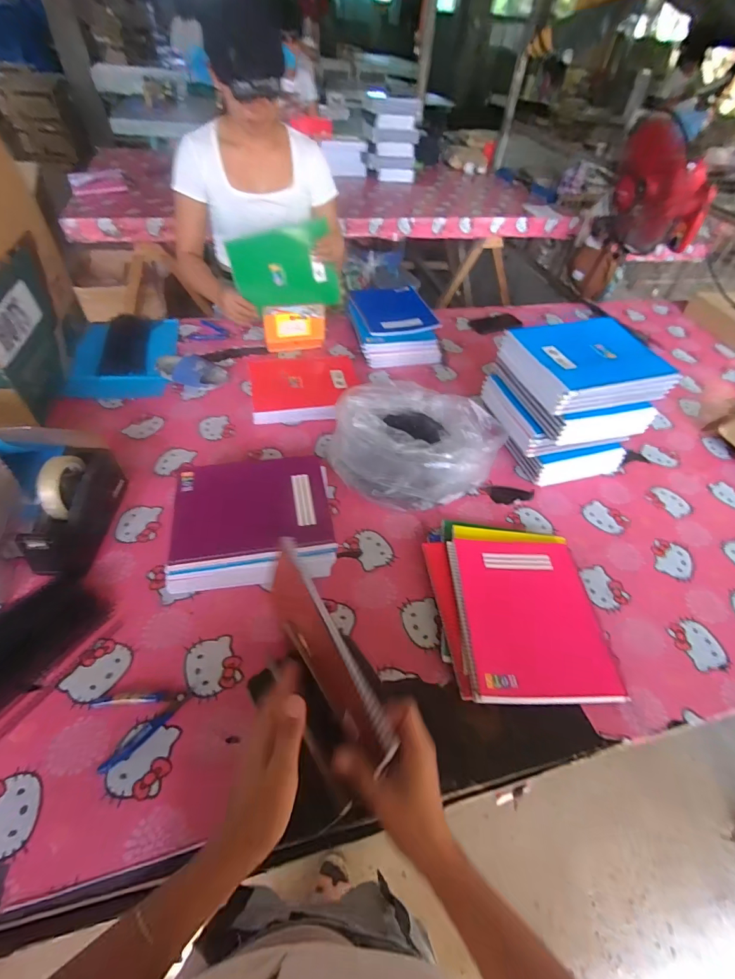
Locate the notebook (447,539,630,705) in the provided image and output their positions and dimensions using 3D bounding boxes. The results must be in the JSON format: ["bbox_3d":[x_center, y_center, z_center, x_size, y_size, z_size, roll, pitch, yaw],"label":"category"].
[{"bbox_3d":[0.243,0.185,0.631,0.207,0.023,0.249,1,49,-4],"label":"notebook"}]

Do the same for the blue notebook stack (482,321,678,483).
[{"bbox_3d":[0.416,-0.180,0.871,0.256,0.244,0.228,-8,49,-12],"label":"blue notebook stack"}]

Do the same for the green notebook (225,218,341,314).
[{"bbox_3d":[-0.200,-0.542,1.034,0.251,0.181,0.011,-15,47,-11],"label":"green notebook"}]

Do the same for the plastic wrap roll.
[{"bbox_3d":[0.097,-0.091,0.814,0.289,0.156,0.269,26,51,17],"label":"plastic wrap roll"}]

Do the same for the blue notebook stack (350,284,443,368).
[{"bbox_3d":[0.068,-0.473,1.192,0.236,0.086,0.315,-5,49,-10],"label":"blue notebook stack"}]

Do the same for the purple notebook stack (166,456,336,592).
[{"bbox_3d":[-0.191,0.053,0.718,0.256,0.072,0.226,-3,50,-8],"label":"purple notebook stack"}]

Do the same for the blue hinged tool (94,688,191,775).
[{"bbox_3d":[-0.296,0.302,0.528,0.122,0.015,0.084,-2,49,-7],"label":"blue hinged tool"}]

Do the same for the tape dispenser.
[{"bbox_3d":[-0.477,0.025,0.683,0.080,0.124,0.213,0,48,-5],"label":"tape dispenser"}]

